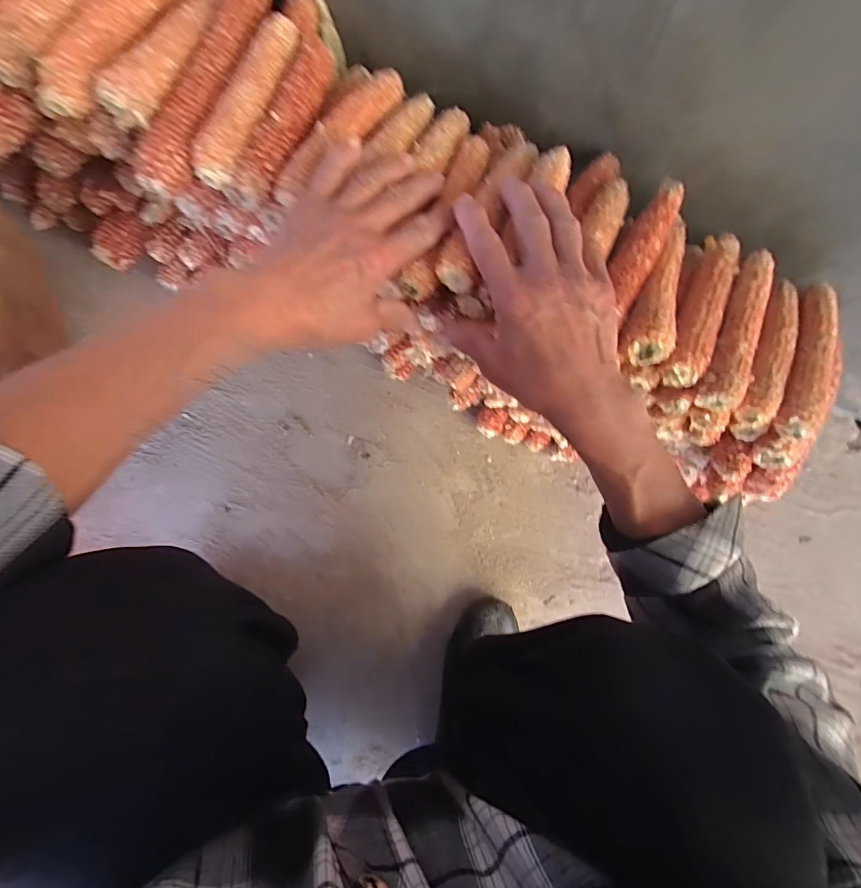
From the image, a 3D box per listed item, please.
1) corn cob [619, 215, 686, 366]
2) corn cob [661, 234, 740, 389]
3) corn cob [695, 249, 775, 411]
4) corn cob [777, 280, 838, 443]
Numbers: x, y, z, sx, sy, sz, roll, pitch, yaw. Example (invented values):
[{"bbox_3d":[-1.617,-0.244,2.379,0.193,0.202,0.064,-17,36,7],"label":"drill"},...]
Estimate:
[{"bbox_3d":[0.173,-0.119,0.319,0.030,0.026,0.133,28,69,-5],"label":"corn cob"},{"bbox_3d":[0.205,-0.103,0.323,0.028,0.023,0.137,30,71,-5],"label":"corn cob"},{"bbox_3d":[0.232,-0.087,0.322,0.031,0.023,0.134,28,74,-5],"label":"corn cob"},{"bbox_3d":[0.295,-0.069,0.335,0.027,0.025,0.144,30,70,-5],"label":"corn cob"}]

